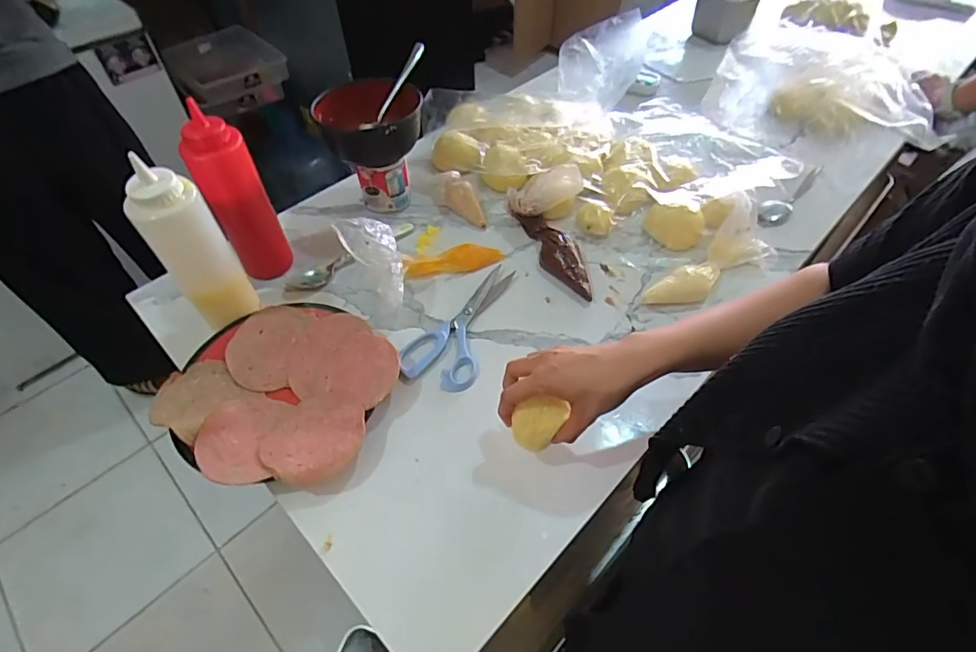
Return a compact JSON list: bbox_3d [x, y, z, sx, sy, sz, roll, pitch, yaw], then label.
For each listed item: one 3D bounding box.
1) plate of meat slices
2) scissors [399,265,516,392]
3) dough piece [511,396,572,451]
[{"bbox_3d":[-0.218,0.066,0.531,0.217,0.041,0.207,-1,52,1],"label":"plate of meat slices"},{"bbox_3d":[-0.033,-0.006,0.598,0.090,0.008,0.186,15,54,13],"label":"scissors"},{"bbox_3d":[0.046,0.091,0.454,0.047,0.038,0.030,-3,52,-1],"label":"dough piece"}]

